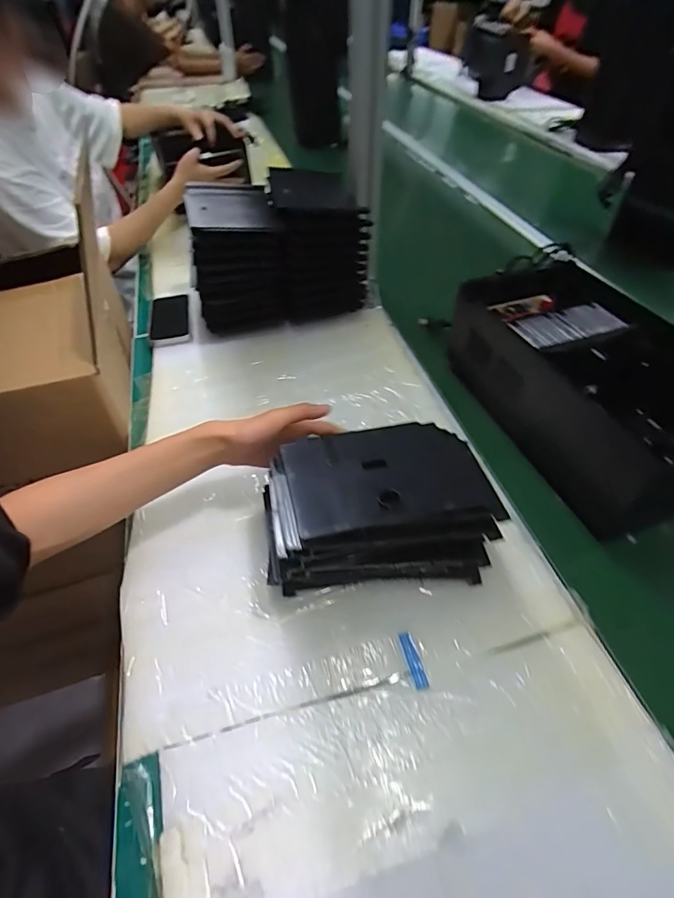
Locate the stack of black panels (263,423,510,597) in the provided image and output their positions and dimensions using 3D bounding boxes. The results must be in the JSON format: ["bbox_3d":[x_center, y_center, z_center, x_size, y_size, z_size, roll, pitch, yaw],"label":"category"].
[{"bbox_3d":[0.039,0.054,0.448,0.203,0.109,0.131,-5,48,-3],"label":"stack of black panels"}]

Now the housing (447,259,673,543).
[{"bbox_3d":[0.321,-0.087,0.569,0.221,0.130,0.340,-18,50,-13],"label":"housing"}]

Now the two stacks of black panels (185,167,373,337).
[{"bbox_3d":[-0.098,-0.316,0.753,0.260,0.185,0.177,-12,49,-9],"label":"two stacks of black panels"}]

